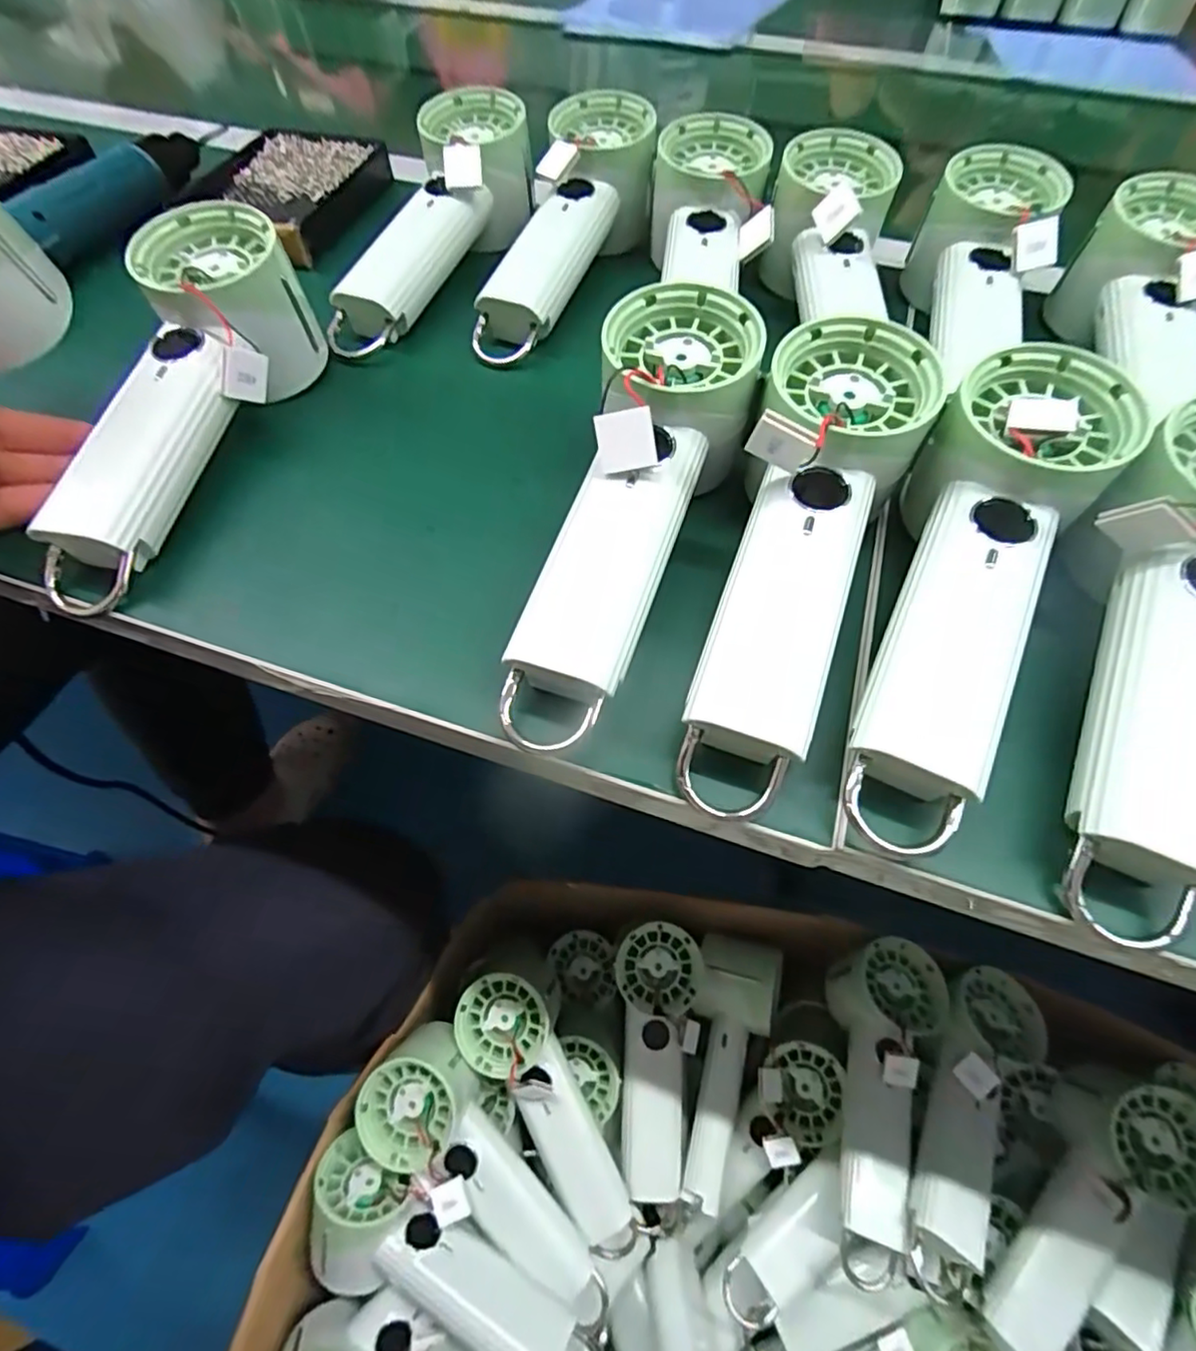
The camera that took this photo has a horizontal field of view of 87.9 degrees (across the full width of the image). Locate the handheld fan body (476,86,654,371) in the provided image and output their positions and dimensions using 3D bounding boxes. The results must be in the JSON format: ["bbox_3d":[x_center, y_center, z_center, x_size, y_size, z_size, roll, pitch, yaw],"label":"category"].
[{"bbox_3d":[-0.023,-0.256,0.366,0.069,0.065,0.196,18,71,11],"label":"handheld fan body"}]

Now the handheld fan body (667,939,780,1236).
[{"bbox_3d":[0.096,0.289,0.453,0.060,0.053,0.180,10,58,6],"label":"handheld fan body"}]

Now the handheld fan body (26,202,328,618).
[{"bbox_3d":[-0.187,-0.117,0.280,0.062,0.060,0.187,18,79,10],"label":"handheld fan body"}]

